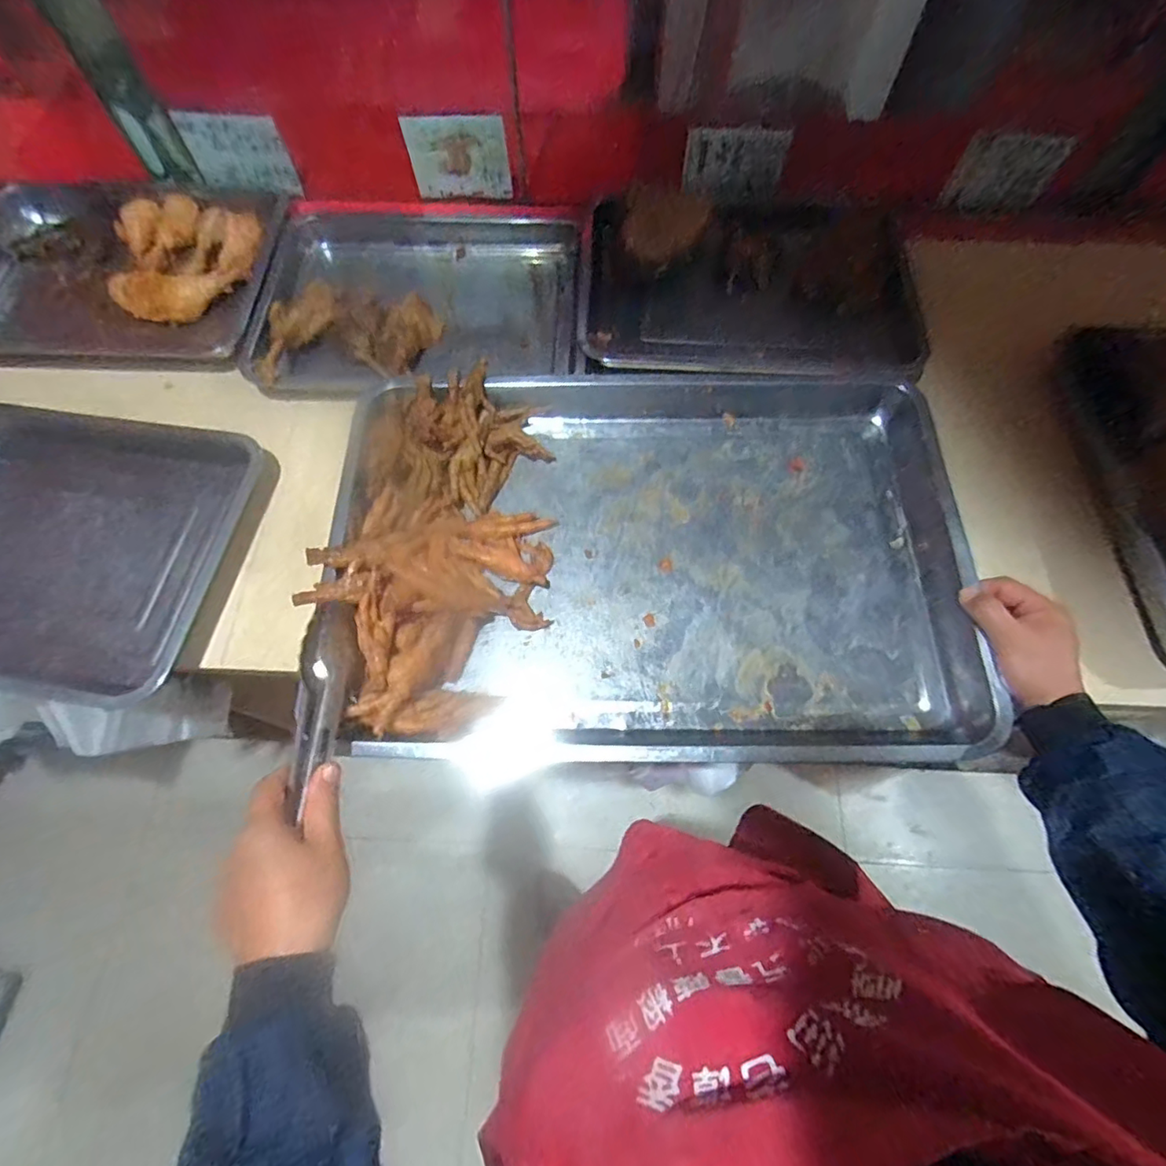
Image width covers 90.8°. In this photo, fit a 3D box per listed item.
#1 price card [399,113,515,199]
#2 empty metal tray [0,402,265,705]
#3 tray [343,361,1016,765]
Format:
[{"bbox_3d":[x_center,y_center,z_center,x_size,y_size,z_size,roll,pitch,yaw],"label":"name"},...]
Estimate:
[{"bbox_3d":[-0.154,-0.529,0.718,0.122,0.095,0.008,0,64,2],"label":"price card"},{"bbox_3d":[-0.554,-0.046,0.573,0.404,0.039,0.284,10,69,5],"label":"empty metal tray"},{"bbox_3d":[0.063,-0.042,0.563,0.568,0.051,0.409,0,69,1],"label":"tray"}]

